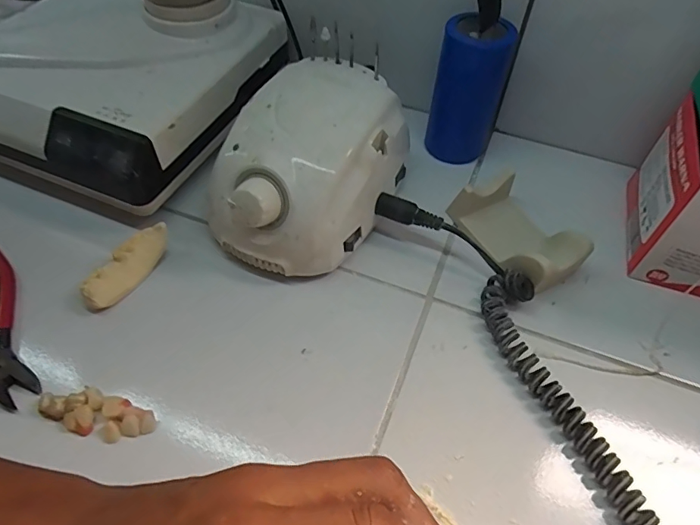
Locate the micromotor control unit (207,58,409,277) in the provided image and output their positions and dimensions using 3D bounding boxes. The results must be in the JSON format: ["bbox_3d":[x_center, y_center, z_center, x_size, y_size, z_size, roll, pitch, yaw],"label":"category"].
[{"bbox_3d":[-0.025,-0.062,0.328,0.095,0.081,0.131,22,55,14],"label":"micromotor control unit"}]

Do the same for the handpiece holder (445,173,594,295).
[{"bbox_3d":[0.114,-0.020,0.334,0.053,0.031,0.088,-16,55,-15],"label":"handpiece holder"}]

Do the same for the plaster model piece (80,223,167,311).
[{"bbox_3d":[-0.143,0.003,0.313,0.016,0.022,0.064,25,55,16],"label":"plaster model piece"}]

